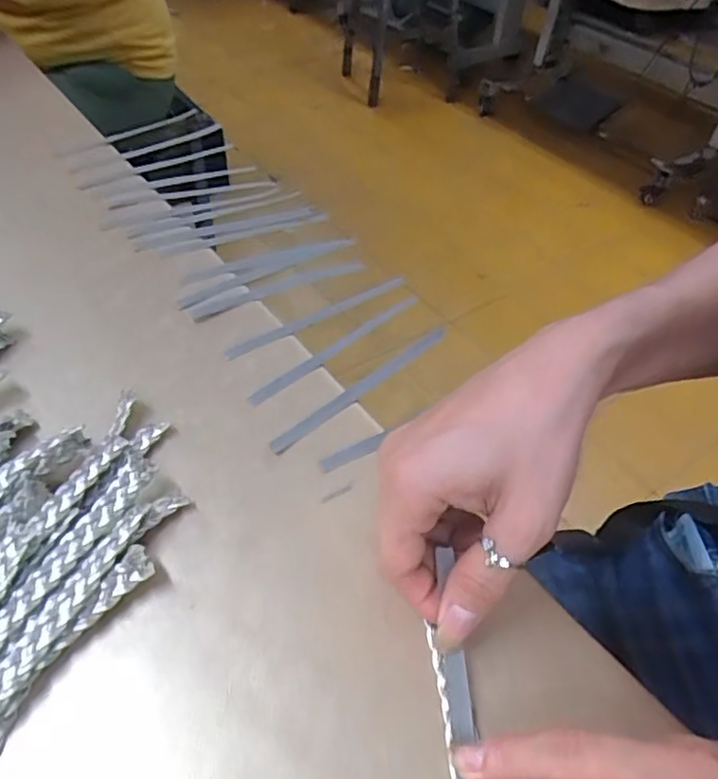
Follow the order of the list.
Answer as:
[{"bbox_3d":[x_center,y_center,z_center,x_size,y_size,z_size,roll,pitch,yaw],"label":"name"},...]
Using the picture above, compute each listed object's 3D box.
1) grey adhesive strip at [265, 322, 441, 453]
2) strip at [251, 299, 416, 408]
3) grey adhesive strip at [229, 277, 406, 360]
[{"bbox_3d":[0.003,-0.003,0.354,0.131,0.011,0.008,-32,58,-31],"label":"grey adhesive strip"},{"bbox_3d":[-0.013,-0.027,0.377,0.134,0.005,0.010,-34,59,-32],"label":"strip"},{"bbox_3d":[-0.023,-0.049,0.395,0.137,0.006,0.009,-27,55,-28],"label":"grey adhesive strip"}]

